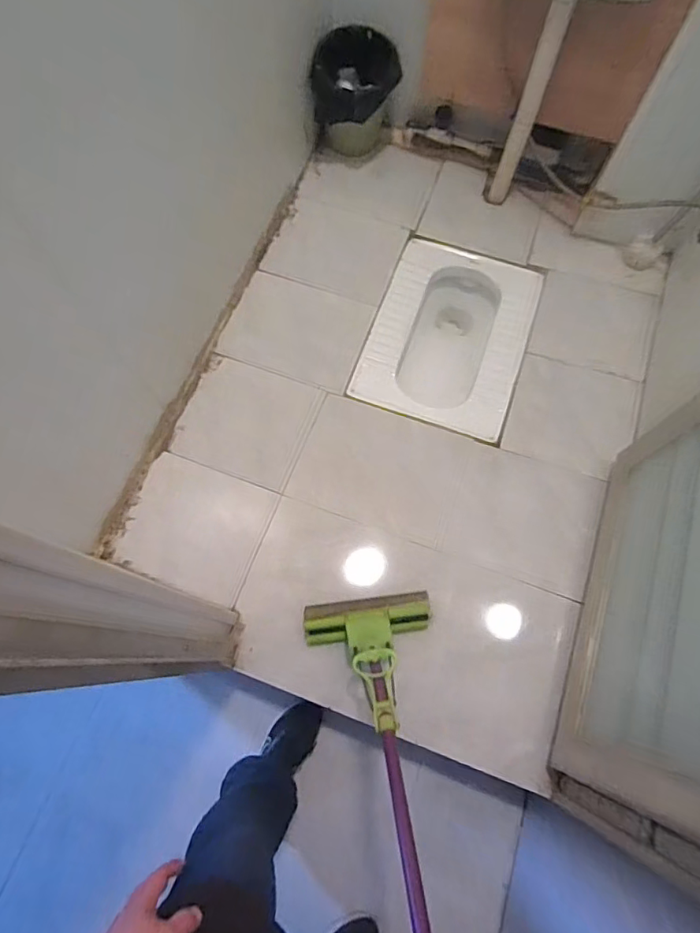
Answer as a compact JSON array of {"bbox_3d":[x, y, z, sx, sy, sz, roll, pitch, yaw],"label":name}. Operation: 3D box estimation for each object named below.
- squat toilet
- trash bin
[{"bbox_3d":[0.279,-0.358,1.489,0.422,0.186,0.586,19,71,5],"label":"squat toilet"},{"bbox_3d":[0.014,-1.104,1.525,0.234,0.304,0.234,3,71,-1],"label":"trash bin"}]

